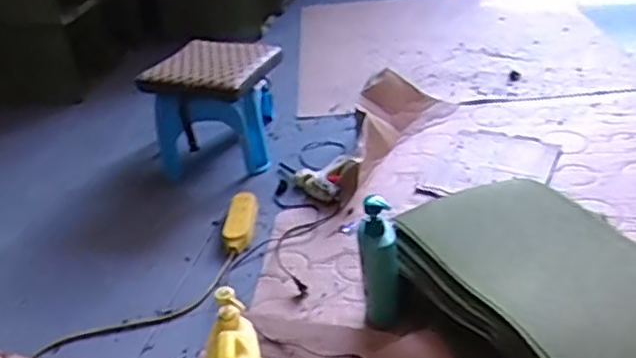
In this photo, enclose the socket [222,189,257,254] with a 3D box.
[{"bbox_3d":[-0.176,0.089,1.454,0.064,0.035,0.208,-2,34,5],"label":"socket"}]

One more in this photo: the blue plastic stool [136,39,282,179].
[{"bbox_3d":[-0.262,-0.190,1.672,0.313,0.258,0.285,5,35,15],"label":"blue plastic stool"}]

